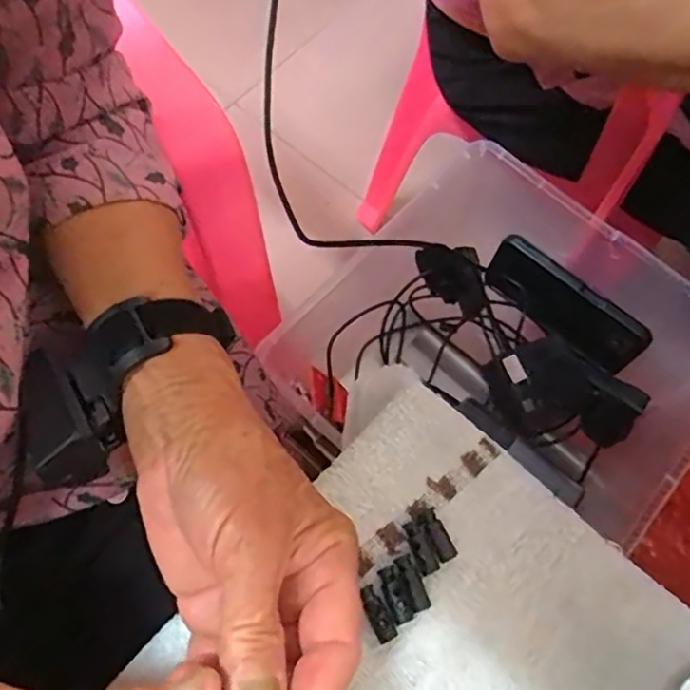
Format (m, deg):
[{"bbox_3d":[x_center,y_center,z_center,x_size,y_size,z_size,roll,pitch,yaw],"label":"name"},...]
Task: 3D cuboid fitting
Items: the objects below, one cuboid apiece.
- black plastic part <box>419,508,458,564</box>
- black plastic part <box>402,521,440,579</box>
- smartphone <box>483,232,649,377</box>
[{"bbox_3d":[0.043,0.088,0.284,0.009,0.006,0.023,-25,71,-10],"label":"black plastic part"},{"bbox_3d":[0.034,0.093,0.282,0.009,0.006,0.024,-24,71,-9],"label":"black plastic part"},{"bbox_3d":[0.212,-0.038,0.603,0.161,0.069,0.005,40,52,14],"label":"smartphone"}]

